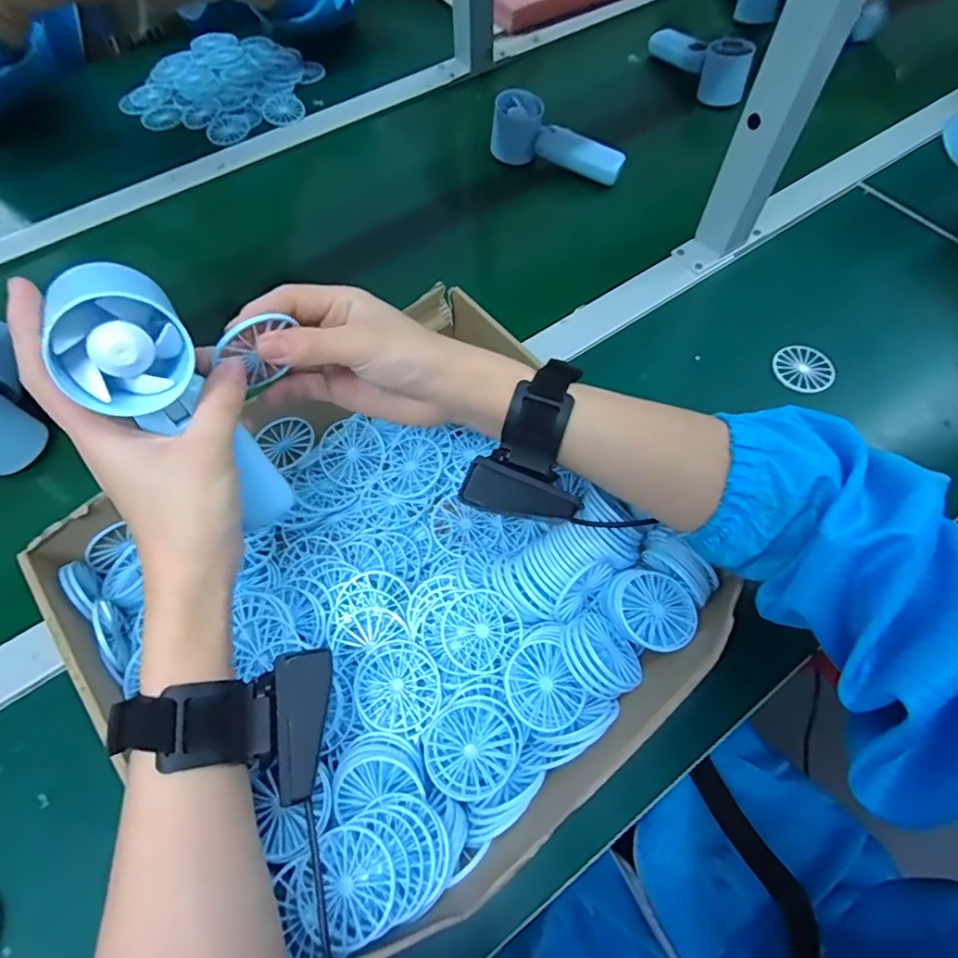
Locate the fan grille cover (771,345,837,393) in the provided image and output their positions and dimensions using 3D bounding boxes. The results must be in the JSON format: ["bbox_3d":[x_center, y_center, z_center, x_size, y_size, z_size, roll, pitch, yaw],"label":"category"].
[{"bbox_3d":[0.288,-0.098,0.494,0.049,0.006,0.049,-5,58,-1],"label":"fan grille cover"}]

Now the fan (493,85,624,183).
[{"bbox_3d":[0.088,-0.377,0.615,0.152,0.050,0.047,18,65,9],"label":"fan"}]

